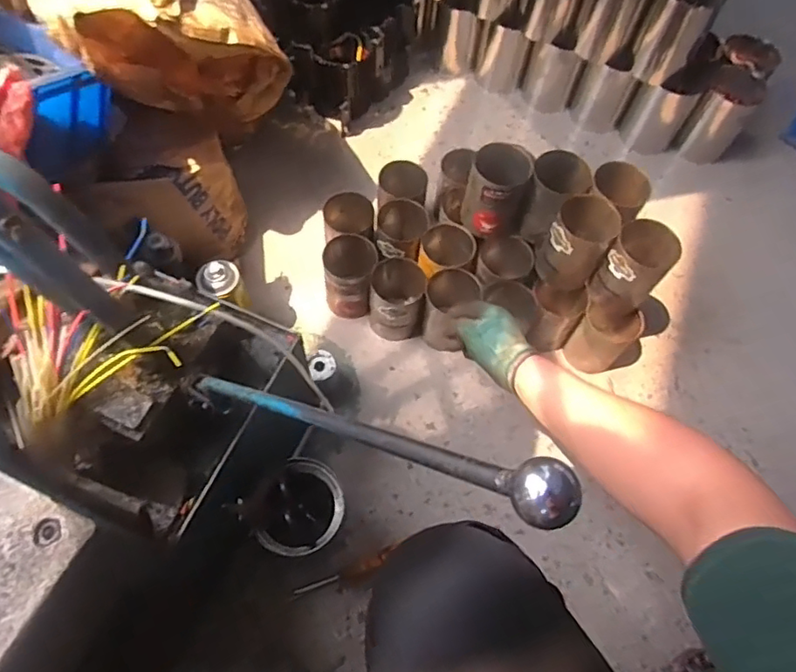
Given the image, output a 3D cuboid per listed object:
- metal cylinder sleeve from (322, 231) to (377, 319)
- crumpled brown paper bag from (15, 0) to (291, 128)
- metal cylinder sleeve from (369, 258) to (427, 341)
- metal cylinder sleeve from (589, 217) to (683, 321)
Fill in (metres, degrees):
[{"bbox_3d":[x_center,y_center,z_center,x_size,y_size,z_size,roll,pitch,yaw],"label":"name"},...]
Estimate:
[{"bbox_3d":[-0.085,-0.098,0.992,0.090,0.122,0.095,1,62,-4],"label":"metal cylinder sleeve"},{"bbox_3d":[-0.359,-0.493,0.837,0.300,0.302,0.352,-22,66,-15],"label":"crumpled brown paper bag"},{"bbox_3d":[-0.003,-0.064,0.981,0.092,0.117,0.103,7,62,-1],"label":"metal cylinder sleeve"},{"bbox_3d":[0.363,-0.099,0.882,0.086,0.157,0.087,35,65,13],"label":"metal cylinder sleeve"}]

